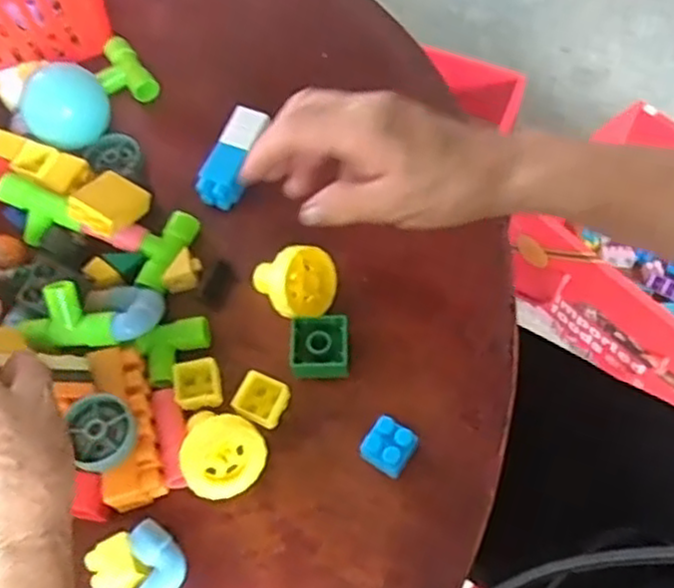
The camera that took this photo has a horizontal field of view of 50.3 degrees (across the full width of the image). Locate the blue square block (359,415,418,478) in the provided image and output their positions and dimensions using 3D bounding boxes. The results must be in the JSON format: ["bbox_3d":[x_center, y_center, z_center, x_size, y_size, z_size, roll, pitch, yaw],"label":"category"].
[{"bbox_3d":[0.028,0.083,0.390,0.025,0.019,0.024,33,69,19],"label":"blue square block"}]

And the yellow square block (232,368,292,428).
[{"bbox_3d":[-0.043,0.060,0.410,0.027,0.015,0.026,23,67,15],"label":"yellow square block"}]

